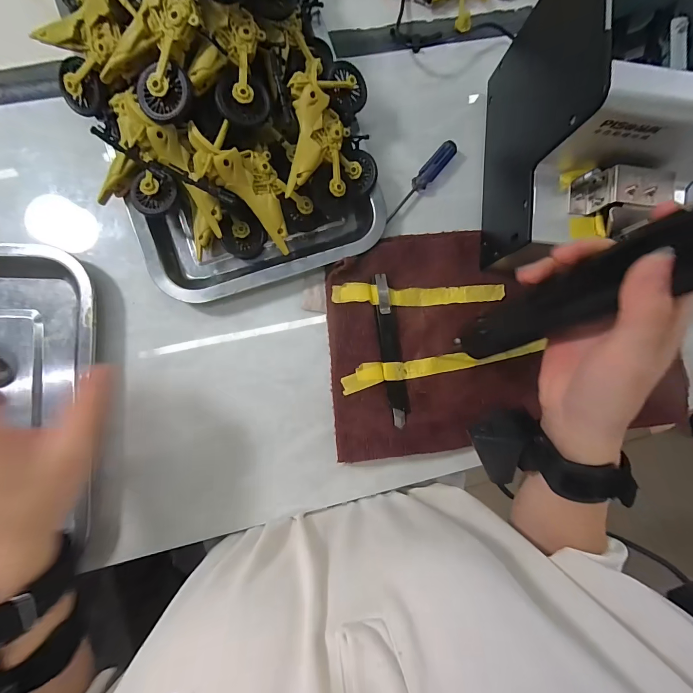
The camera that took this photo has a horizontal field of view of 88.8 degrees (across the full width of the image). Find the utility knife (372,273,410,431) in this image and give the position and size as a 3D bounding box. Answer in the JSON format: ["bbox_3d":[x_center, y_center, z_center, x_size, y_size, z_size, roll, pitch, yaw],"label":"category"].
[{"bbox_3d":[0.040,0.004,0.316,0.018,0.009,0.135,-9,90,-7],"label":"utility knife"}]

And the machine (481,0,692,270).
[{"bbox_3d":[0.196,-0.161,0.270,0.122,0.145,0.173,4,88,-7],"label":"machine"}]

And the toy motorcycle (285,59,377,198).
[{"bbox_3d":[-0.016,-0.175,0.298,0.076,0.058,0.111,-7,90,-7],"label":"toy motorcycle"}]

